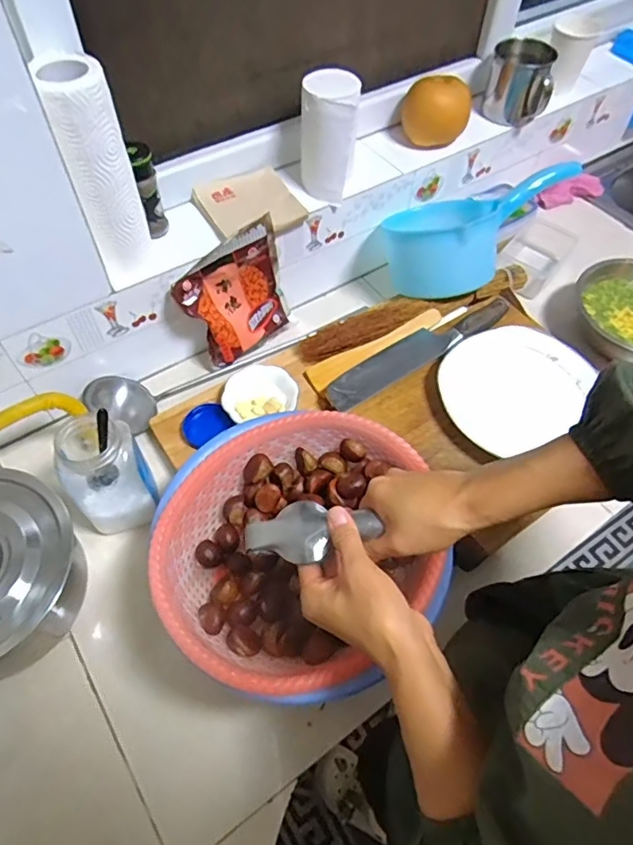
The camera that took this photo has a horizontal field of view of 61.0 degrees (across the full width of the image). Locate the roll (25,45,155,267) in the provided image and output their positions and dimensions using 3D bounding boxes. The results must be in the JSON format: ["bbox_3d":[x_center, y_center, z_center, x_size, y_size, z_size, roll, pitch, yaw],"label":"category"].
[{"bbox_3d":[-0.221,-0.259,0.557,0.063,0.188,0.074,-20,60,-13],"label":"roll"}]

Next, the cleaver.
[{"bbox_3d":[0.134,-0.107,0.705,0.283,0.030,0.061,-28,62,-18],"label":"cleaver"}]

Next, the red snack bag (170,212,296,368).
[{"bbox_3d":[-0.103,-0.162,0.714,0.157,0.174,0.048,-29,62,-18],"label":"red snack bag"}]

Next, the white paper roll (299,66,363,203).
[{"bbox_3d":[0.015,-0.359,0.679,0.069,0.128,0.066,6,57,3],"label":"white paper roll"}]

